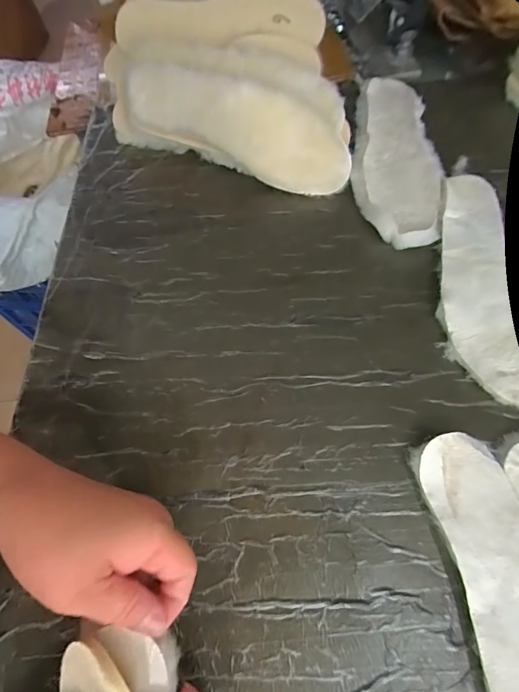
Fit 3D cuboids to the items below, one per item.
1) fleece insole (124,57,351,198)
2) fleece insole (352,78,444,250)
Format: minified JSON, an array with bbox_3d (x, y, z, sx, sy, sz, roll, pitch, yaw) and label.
[{"bbox_3d":[-0.026,-0.265,0.461,0.279,0.092,0.025,25,24,2],"label":"fleece insole"},{"bbox_3d":[0.162,-0.236,0.479,0.097,0.017,0.273,0,65,1],"label":"fleece insole"}]

